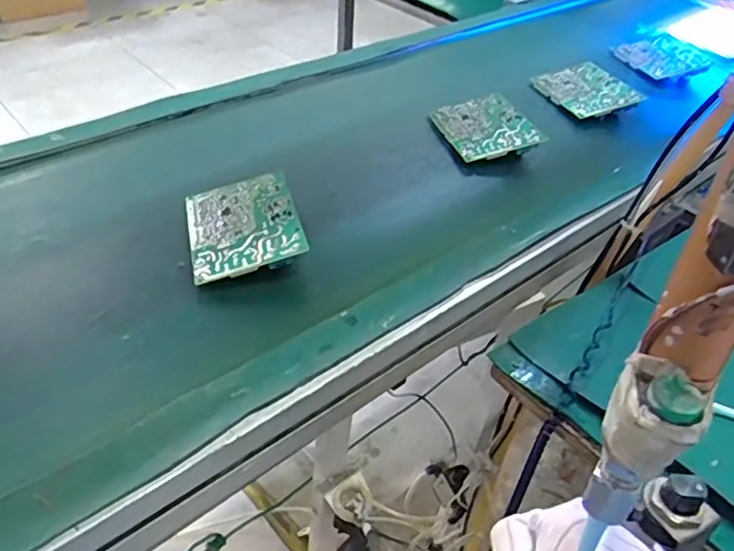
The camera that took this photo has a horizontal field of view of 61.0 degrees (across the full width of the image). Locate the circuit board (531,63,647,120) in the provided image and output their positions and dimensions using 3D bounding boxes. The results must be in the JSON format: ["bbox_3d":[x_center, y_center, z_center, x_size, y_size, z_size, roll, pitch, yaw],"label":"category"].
[{"bbox_3d":[0.311,-0.269,0.887,0.124,0.020,0.133,-25,48,-16],"label":"circuit board"}]

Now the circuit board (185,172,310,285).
[{"bbox_3d":[-0.113,-0.043,0.584,0.099,0.024,0.136,-17,44,-5],"label":"circuit board"}]

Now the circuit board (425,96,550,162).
[{"bbox_3d":[0.144,-0.180,0.754,0.103,0.011,0.125,-14,44,-2],"label":"circuit board"}]

